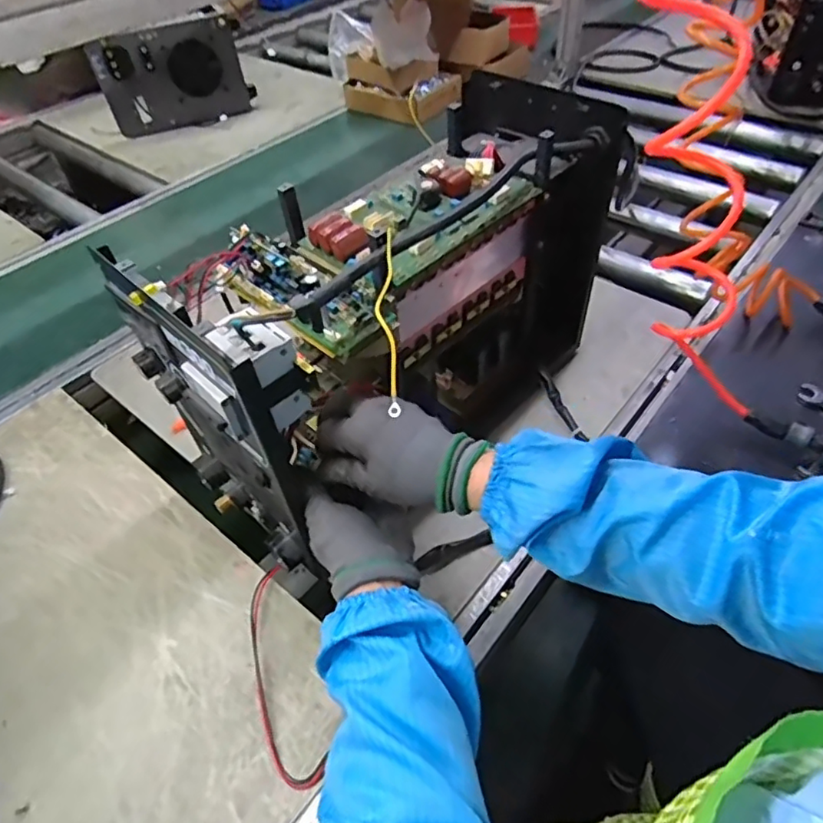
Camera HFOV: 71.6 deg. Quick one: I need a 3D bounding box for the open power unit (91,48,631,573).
[{"bbox_3d":[0.003,-0.103,0.589,0.193,0.282,0.472,32,58,26],"label":"open power unit"}]

